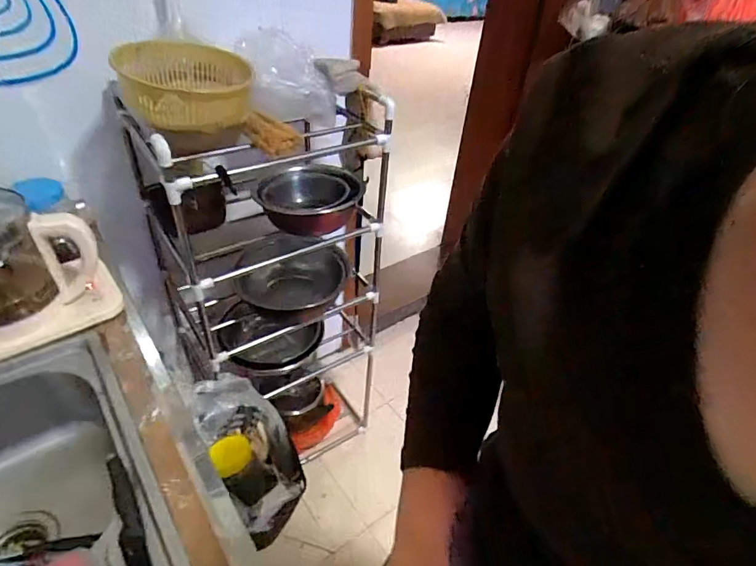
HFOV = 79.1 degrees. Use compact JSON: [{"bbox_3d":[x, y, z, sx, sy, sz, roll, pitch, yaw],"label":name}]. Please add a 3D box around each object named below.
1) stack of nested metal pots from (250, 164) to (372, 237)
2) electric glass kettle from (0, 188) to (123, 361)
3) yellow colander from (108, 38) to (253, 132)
[{"bbox_3d":[-0.144,-0.164,0.962,0.208,0.098,0.186,1,39,-5],"label":"stack of nested metal pots"},{"bbox_3d":[-0.541,-0.024,0.687,0.223,0.211,0.146,-22,46,-30],"label":"electric glass kettle"},{"bbox_3d":[-0.303,-0.313,0.729,0.186,0.098,0.217,-4,40,-12],"label":"yellow colander"}]

